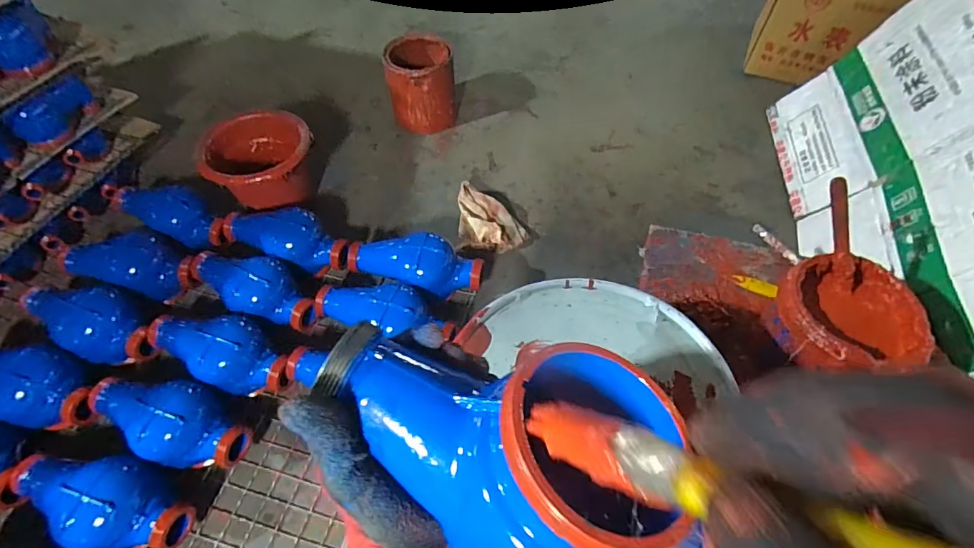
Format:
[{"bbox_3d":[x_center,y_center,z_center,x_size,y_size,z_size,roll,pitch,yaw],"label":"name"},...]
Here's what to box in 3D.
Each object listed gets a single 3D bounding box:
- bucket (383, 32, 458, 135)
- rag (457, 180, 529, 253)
[{"bbox_3d":[-0.157,-0.457,1.116,0.154,0.157,0.171,-9,56,-5],"label":"bucket"},{"bbox_3d":[0.011,-0.110,0.942,0.138,0.053,0.142,-1,56,0],"label":"rag"}]

